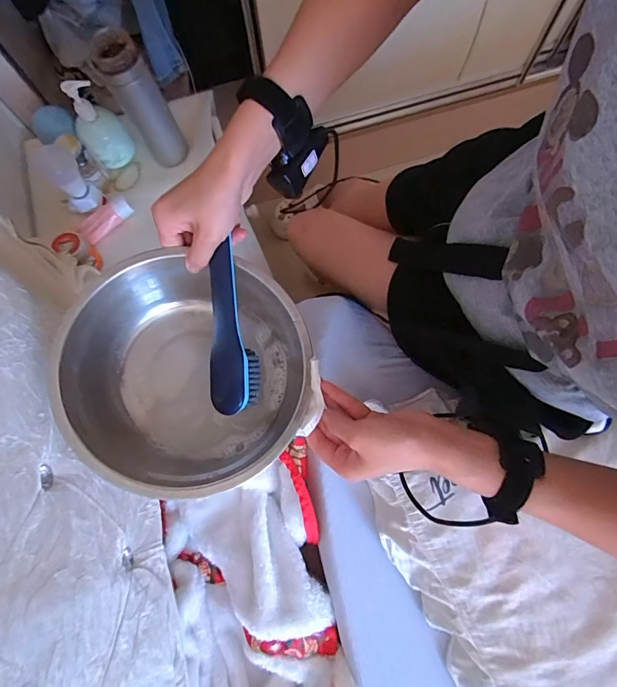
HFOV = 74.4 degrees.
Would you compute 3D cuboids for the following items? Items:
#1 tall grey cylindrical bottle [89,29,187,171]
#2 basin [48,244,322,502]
[{"bbox_3d":[-0.257,-0.368,0.638,0.061,0.207,0.067,-38,78,-7],"label":"tall grey cylindrical bottle"},{"bbox_3d":[-0.105,0.027,0.397,0.212,0.097,0.216,0,76,2],"label":"basin"}]

